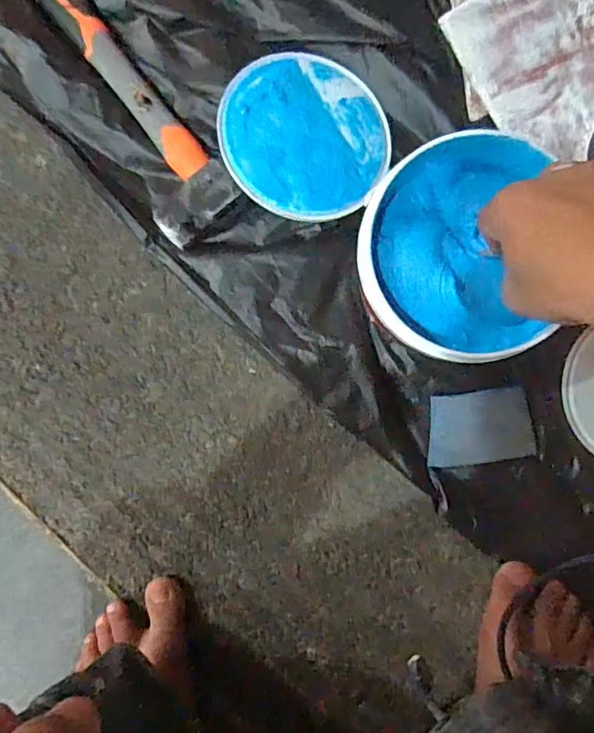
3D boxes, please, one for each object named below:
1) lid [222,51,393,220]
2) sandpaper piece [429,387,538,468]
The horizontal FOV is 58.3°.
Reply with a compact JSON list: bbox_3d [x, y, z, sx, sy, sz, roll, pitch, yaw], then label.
[{"bbox_3d":[0.008,-0.191,0.440,0.138,0.009,0.140,2,80,-14],"label":"lid"},{"bbox_3d":[0.159,0.053,0.460,0.089,0.004,0.061,-7,92,2],"label":"sandpaper piece"}]

